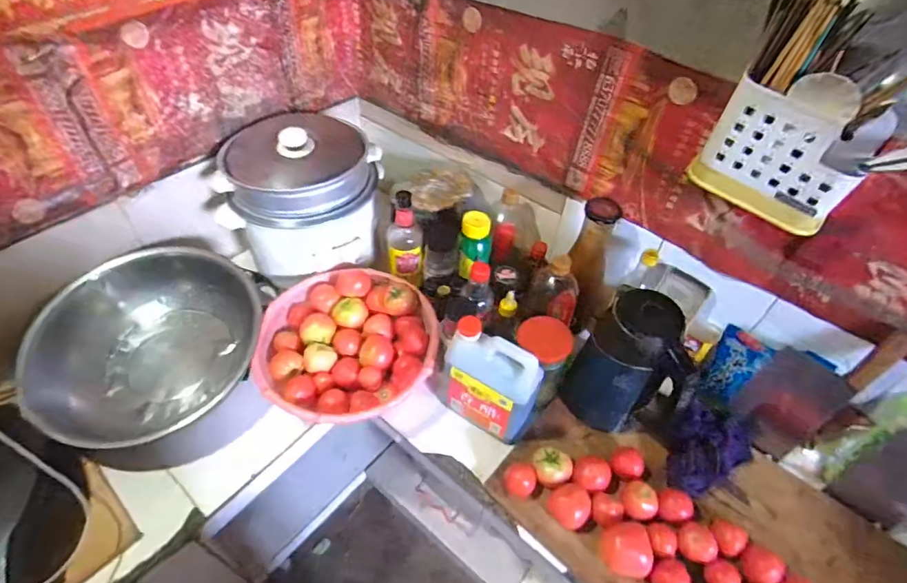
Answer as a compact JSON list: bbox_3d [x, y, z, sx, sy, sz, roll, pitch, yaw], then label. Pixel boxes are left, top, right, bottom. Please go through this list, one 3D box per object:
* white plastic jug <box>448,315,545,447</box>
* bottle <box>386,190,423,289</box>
[{"bbox_3d":[0.062,0.155,0.803,0.154,0.195,0.069,24,52,16],"label":"white plastic jug"},{"bbox_3d":[-0.098,-0.101,0.964,0.068,0.195,0.063,-6,50,-9],"label":"bottle"}]

